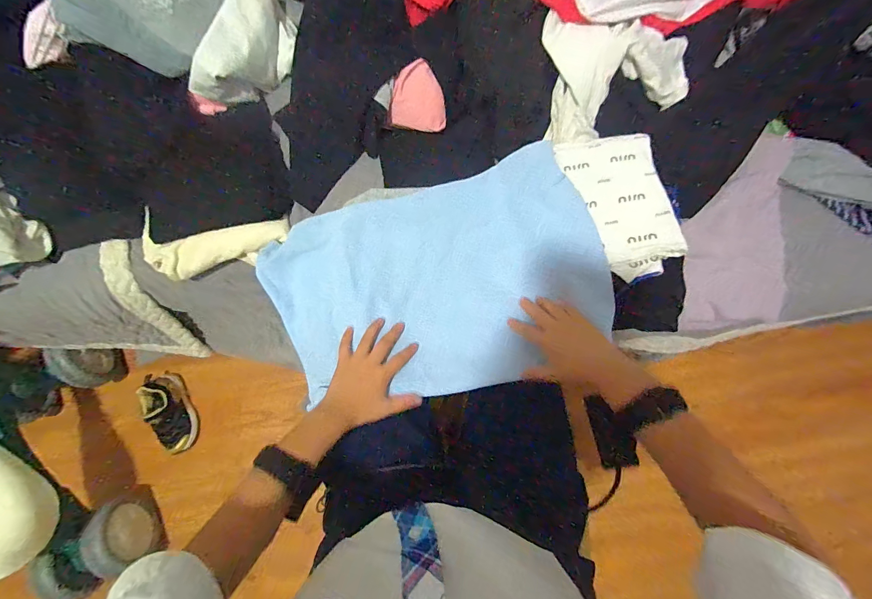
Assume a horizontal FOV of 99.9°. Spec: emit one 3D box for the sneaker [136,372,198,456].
[{"bbox_3d":[-0.640,0.270,0.880,0.088,0.064,0.192,-26,78,-4],"label":"sneaker"}]

